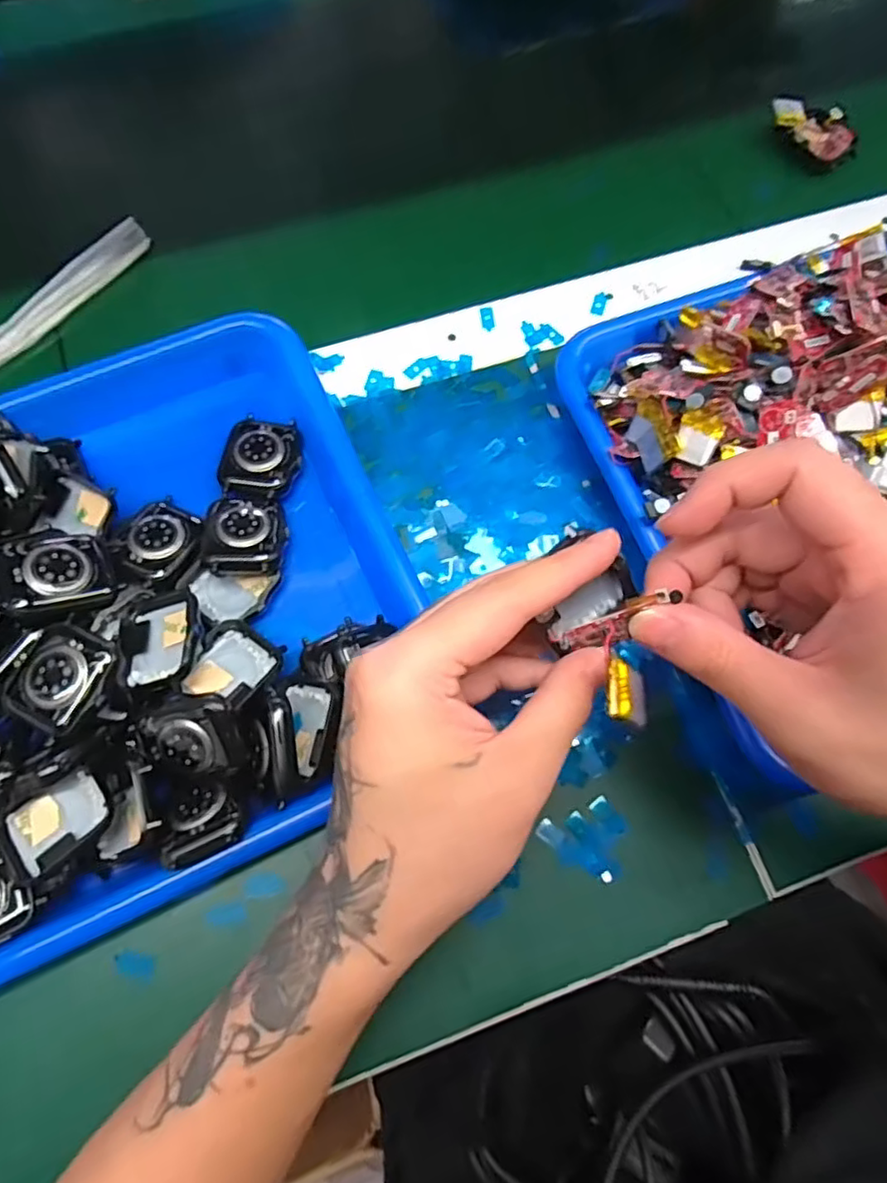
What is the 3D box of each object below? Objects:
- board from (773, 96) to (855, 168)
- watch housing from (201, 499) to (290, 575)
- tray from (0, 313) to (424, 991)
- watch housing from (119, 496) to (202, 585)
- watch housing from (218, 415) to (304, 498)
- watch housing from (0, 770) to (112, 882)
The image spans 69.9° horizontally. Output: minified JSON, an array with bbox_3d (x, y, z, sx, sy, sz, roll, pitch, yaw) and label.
[{"bbox_3d":[0.247,-0.306,0.420,0.035,0.015,0.058,-35,78,-11],"label":"board"},{"bbox_3d":[-0.094,-0.027,0.303,0.037,0.010,0.040,-3,73,-3],"label":"watch housing"},{"bbox_3d":[-0.180,0.021,0.281,0.325,0.053,0.252,-24,76,-9],"label":"tray"},{"bbox_3d":[-0.136,-0.025,0.304,0.032,0.010,0.038,30,75,7],"label":"watch housing"},{"bbox_3d":[-0.092,-0.068,0.325,0.038,0.013,0.043,3,73,-1],"label":"watch housing"},{"bbox_3d":[-0.155,0.092,0.259,0.040,0.012,0.031,-39,78,-12],"label":"watch housing"}]

